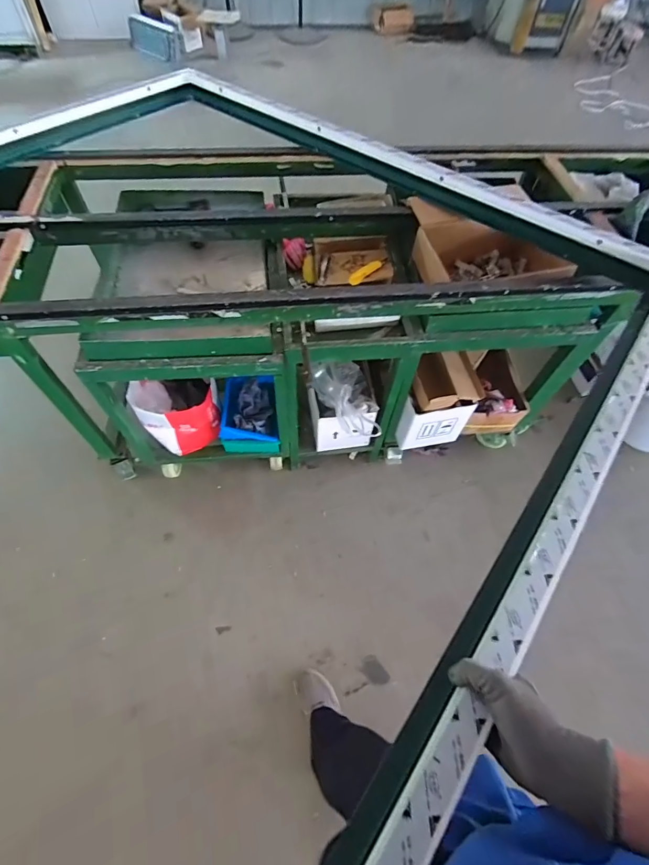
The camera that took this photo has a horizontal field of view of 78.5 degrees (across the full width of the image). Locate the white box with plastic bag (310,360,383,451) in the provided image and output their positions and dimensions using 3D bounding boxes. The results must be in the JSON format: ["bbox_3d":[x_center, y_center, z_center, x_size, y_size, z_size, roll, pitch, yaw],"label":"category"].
[{"bbox_3d":[0.072,-0.071,1.384,0.195,0.259,0.265,-10,60,-9],"label":"white box with plastic bag"}]

